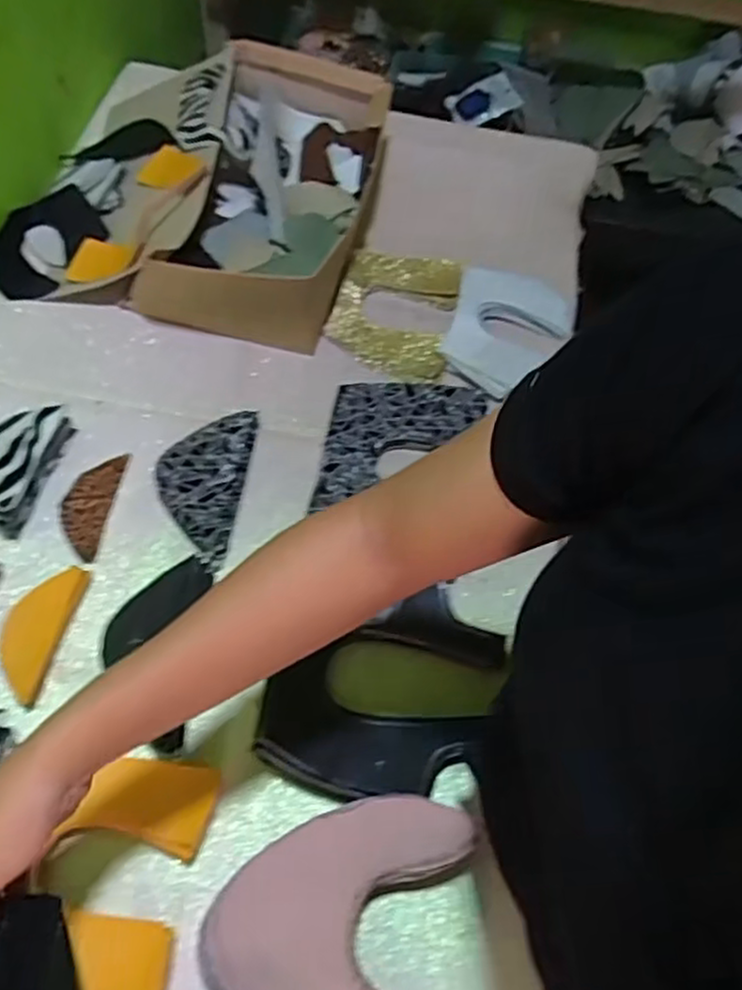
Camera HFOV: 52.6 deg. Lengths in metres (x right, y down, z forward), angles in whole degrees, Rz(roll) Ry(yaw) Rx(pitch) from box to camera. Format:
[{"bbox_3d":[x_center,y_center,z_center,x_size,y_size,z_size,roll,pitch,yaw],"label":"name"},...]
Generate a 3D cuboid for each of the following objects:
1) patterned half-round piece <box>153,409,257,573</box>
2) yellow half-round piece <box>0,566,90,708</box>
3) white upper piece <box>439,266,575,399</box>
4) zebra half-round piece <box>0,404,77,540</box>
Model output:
[{"bbox_3d":[-0.152,-0.010,0.672,0.074,0.023,0.153,7,59,0],"label":"patterned half-round piece"},{"bbox_3d":[-0.263,0.103,0.591,0.042,0.012,0.105,16,59,5],"label":"yellow half-round piece"},{"bbox_3d":[0.139,-0.163,0.773,0.119,0.030,0.157,17,59,6],"label":"white upper piece"},{"bbox_3d":[-0.307,-0.028,0.652,0.053,0.045,0.121,10,59,1],"label":"zebra half-round piece"}]

